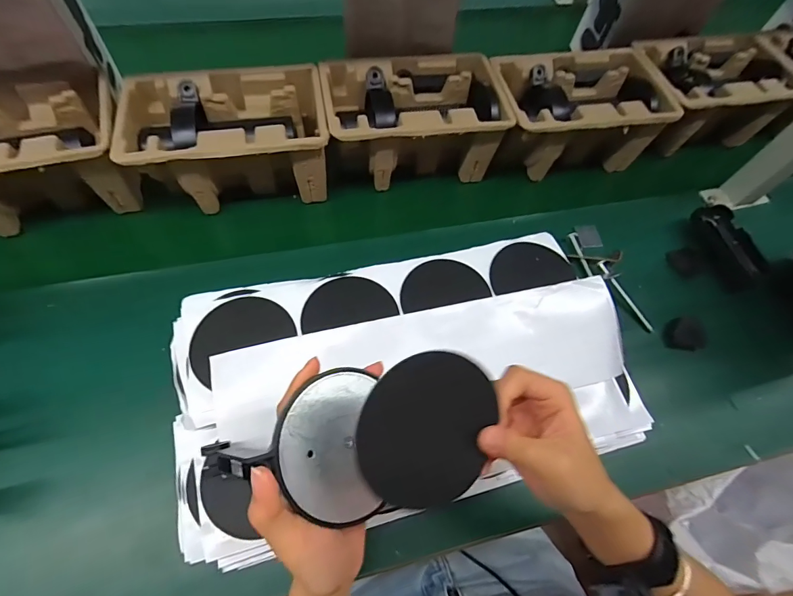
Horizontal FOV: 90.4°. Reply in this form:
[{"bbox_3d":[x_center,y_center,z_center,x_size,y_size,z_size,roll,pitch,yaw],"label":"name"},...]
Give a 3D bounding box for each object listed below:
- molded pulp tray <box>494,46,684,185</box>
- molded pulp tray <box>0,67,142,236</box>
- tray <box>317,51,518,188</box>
[{"bbox_3d":[0.241,-0.265,0.557,0.215,0.103,0.161,-8,62,-4],"label":"molded pulp tray"},{"bbox_3d":[-0.424,-0.163,0.450,0.224,0.104,0.151,-17,63,-9],"label":"molded pulp tray"},{"bbox_3d":[0.022,-0.234,0.524,0.218,0.104,0.140,-11,63,-6],"label":"tray"}]

